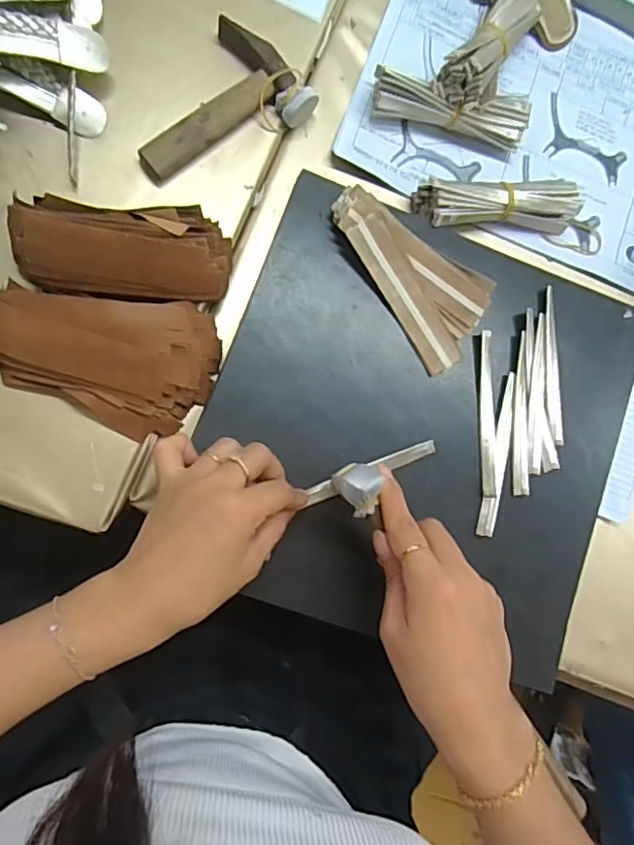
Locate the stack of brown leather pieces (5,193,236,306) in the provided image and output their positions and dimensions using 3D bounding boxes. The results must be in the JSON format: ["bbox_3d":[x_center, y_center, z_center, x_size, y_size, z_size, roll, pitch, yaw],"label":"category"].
[{"bbox_3d":[-0.131,-0.117,0.386,0.140,0.058,0.064,-1,85,-9],"label":"stack of brown leather pieces"}]

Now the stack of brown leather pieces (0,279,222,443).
[{"bbox_3d":[-0.142,-0.040,0.378,0.141,0.032,0.087,7,83,-9],"label":"stack of brown leather pieces"}]

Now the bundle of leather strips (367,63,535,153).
[{"bbox_3d":[0.107,-0.249,0.447,0.127,0.036,0.029,10,83,-9],"label":"bundle of leather strips"}]

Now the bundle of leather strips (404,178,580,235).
[{"bbox_3d":[0.143,-0.171,0.447,0.130,0.039,0.032,-3,85,-10],"label":"bundle of leather strips"}]

